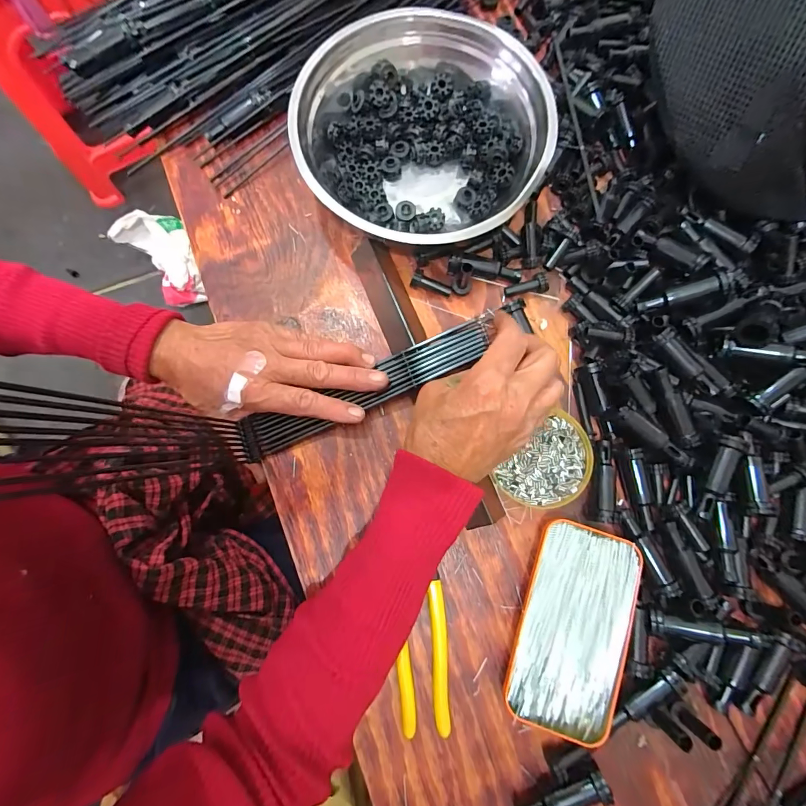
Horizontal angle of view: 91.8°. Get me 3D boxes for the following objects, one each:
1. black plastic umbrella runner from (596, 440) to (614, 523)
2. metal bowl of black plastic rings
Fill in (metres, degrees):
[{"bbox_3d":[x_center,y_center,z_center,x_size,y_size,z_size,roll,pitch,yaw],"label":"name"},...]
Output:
[{"bbox_3d":[0.164,0.063,0.316,0.009,0.011,0.065,4,79,0],"label":"black plastic umbrella runner"},{"bbox_3d":[0.017,-0.234,0.354,0.205,0.059,0.216,0,79,-1],"label":"metal bowl of black plastic rings"}]

